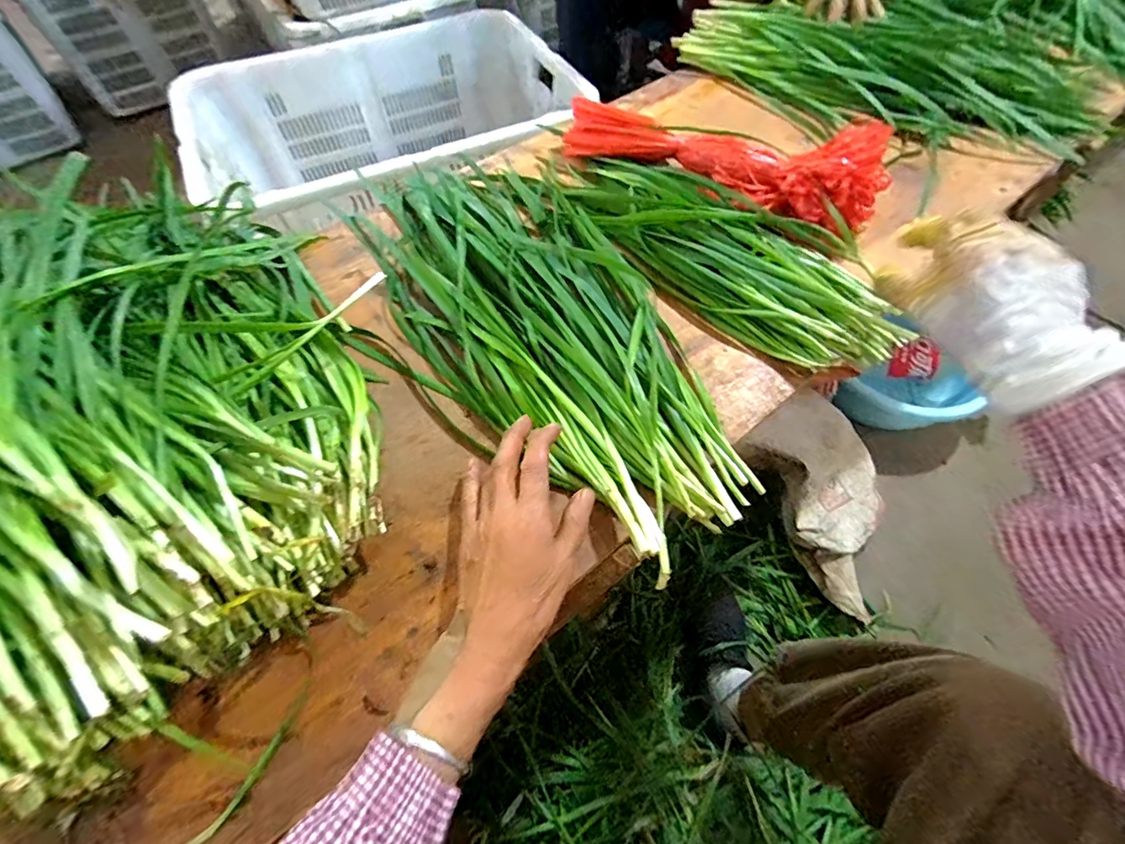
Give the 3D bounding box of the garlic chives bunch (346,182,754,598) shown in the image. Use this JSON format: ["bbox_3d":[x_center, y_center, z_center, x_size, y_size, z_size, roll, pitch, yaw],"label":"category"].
[{"bbox_3d":[-0.021,-0.097,0.436,0.213,0.032,0.466,-30,62,-13],"label":"garlic chives bunch"}]

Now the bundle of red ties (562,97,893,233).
[{"bbox_3d":[0.152,-0.286,0.503,0.358,0.058,0.109,23,64,14],"label":"bundle of red ties"}]

